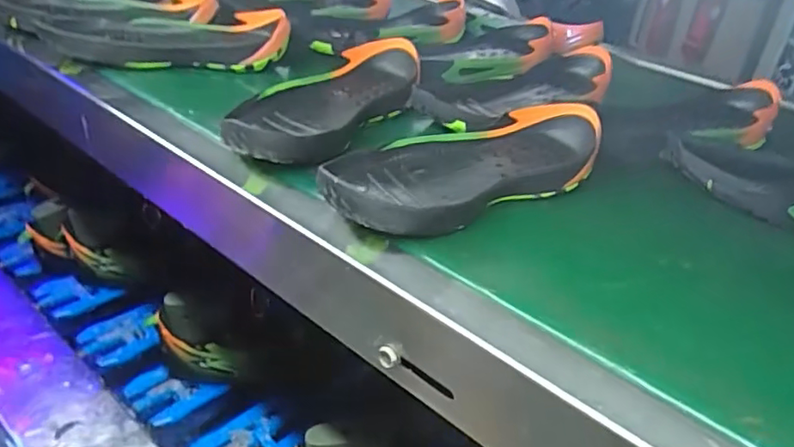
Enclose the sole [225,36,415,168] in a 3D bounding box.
[{"bbox_3d":[-0.063,-0.127,0.589,0.111,0.043,0.278,24,37,24],"label":"sole"}]

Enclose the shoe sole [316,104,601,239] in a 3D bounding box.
[{"bbox_3d":[0.054,-0.051,0.504,0.272,0.045,0.109,-18,41,-33],"label":"shoe sole"}]

